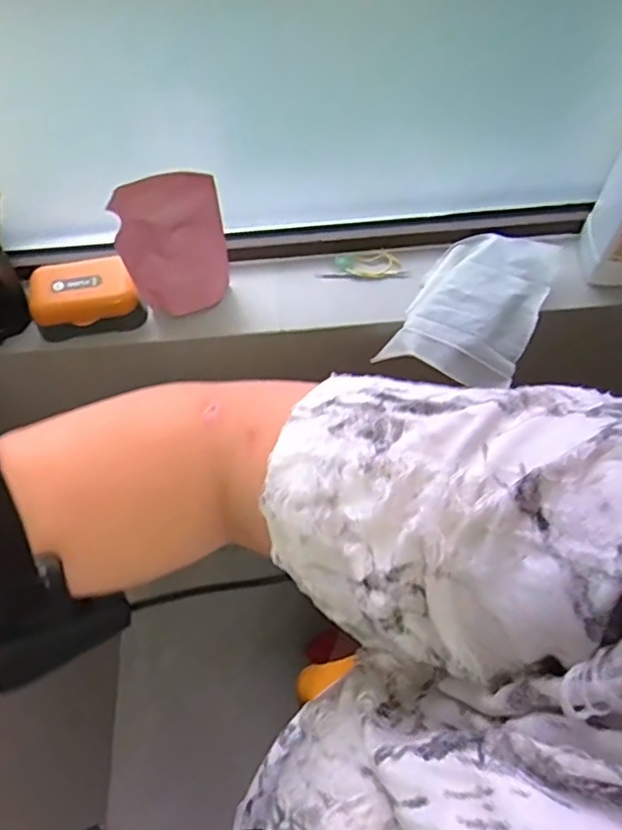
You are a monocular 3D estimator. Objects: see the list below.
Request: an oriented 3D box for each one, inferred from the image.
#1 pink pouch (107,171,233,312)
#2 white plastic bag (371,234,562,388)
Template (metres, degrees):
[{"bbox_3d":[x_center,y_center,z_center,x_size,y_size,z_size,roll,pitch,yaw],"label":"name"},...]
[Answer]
[{"bbox_3d":[-0.146,-0.180,0.701,0.112,0.183,0.021,-19,64,-7],"label":"pink pouch"},{"bbox_3d":[0.193,-0.128,0.761,0.145,0.043,0.209,23,67,14],"label":"white plastic bag"}]

